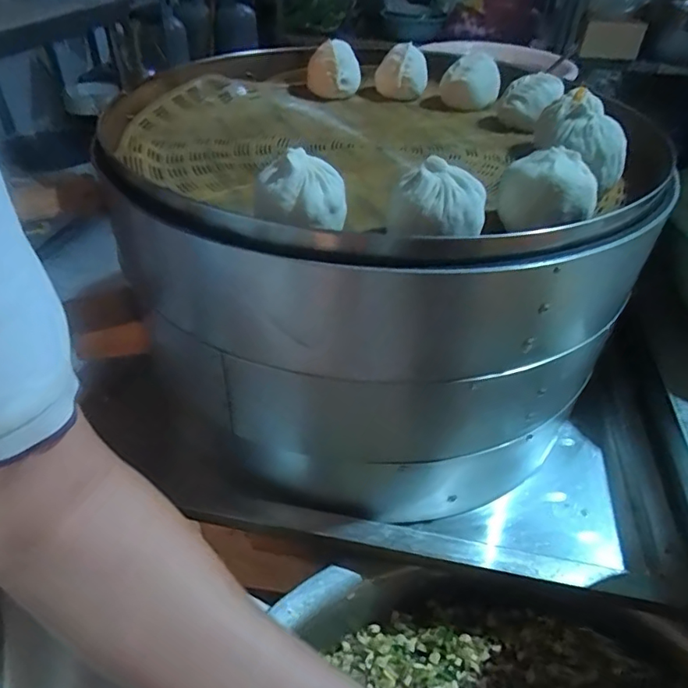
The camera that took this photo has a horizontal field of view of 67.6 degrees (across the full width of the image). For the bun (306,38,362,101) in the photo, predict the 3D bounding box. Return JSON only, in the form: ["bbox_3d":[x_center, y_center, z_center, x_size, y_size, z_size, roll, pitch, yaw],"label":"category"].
[{"bbox_3d":[-0.012,-0.331,0.620,0.065,0.053,0.054,0,40,-2],"label":"bun"}]

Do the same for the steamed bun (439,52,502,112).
[{"bbox_3d":[0.154,-0.316,0.618,0.076,0.048,0.074,10,41,9],"label":"steamed bun"}]

